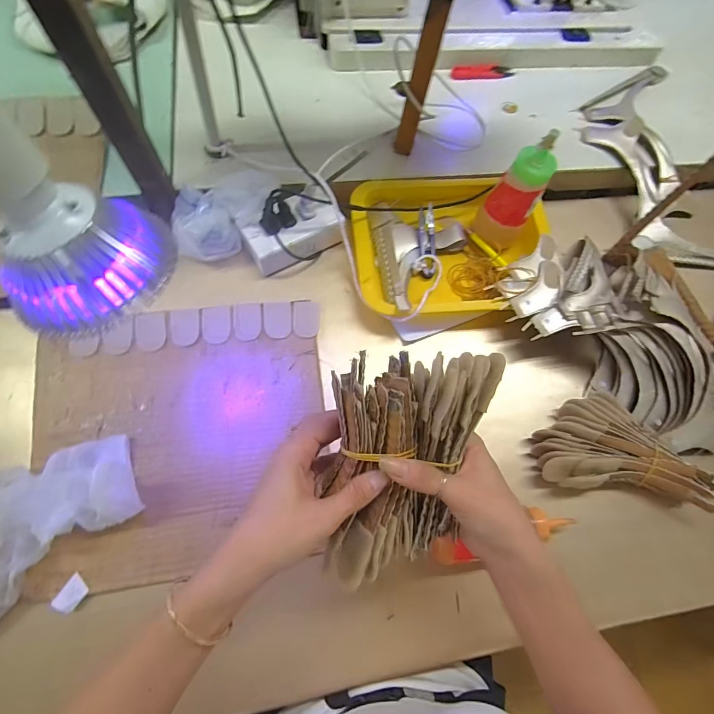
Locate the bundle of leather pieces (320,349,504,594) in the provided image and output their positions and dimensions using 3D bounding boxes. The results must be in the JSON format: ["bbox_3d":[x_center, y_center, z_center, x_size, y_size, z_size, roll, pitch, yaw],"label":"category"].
[{"bbox_3d":[0.034,0.083,0.303,0.127,0.065,0.174,3,102,-11],"label":"bundle of leather pieces"}]

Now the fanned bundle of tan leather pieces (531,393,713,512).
[{"bbox_3d":[0.291,0.101,0.440,0.180,0.057,0.108,8,70,-2],"label":"fanned bundle of tan leather pieces"}]

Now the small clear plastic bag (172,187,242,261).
[{"bbox_3d":[-0.190,-0.159,0.484,0.071,0.062,0.081,-25,77,-13],"label":"small clear plastic bag"}]

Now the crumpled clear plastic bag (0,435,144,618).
[{"bbox_3d":[-0.327,0.149,0.357,0.226,0.065,0.146,-39,80,-15],"label":"crumpled clear plastic bag"}]

